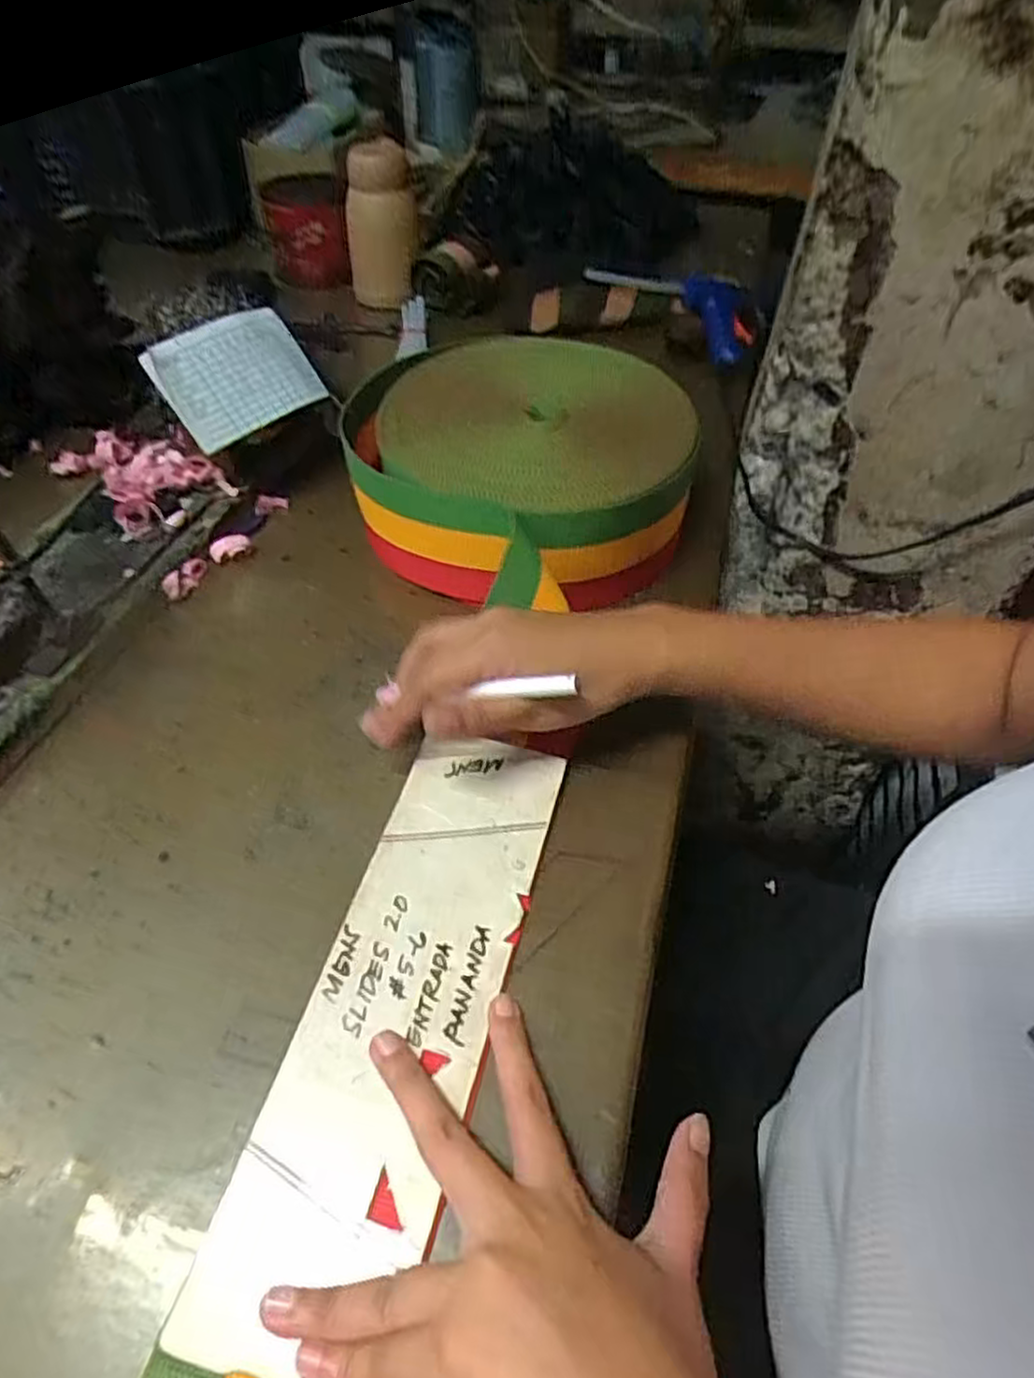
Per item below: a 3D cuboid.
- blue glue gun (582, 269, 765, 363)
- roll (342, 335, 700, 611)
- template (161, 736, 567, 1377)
[{"bbox_3d":[0.148,-0.358,0.682,0.168,0.064,0.025,16,47,-13],"label":"blue glue gun"},{"bbox_3d":[0.006,-0.148,0.508,0.211,0.100,0.186,17,51,12],"label":"roll"},{"bbox_3d":[-0.046,0.128,0.316,0.075,0.007,0.255,15,52,6],"label":"template"}]

